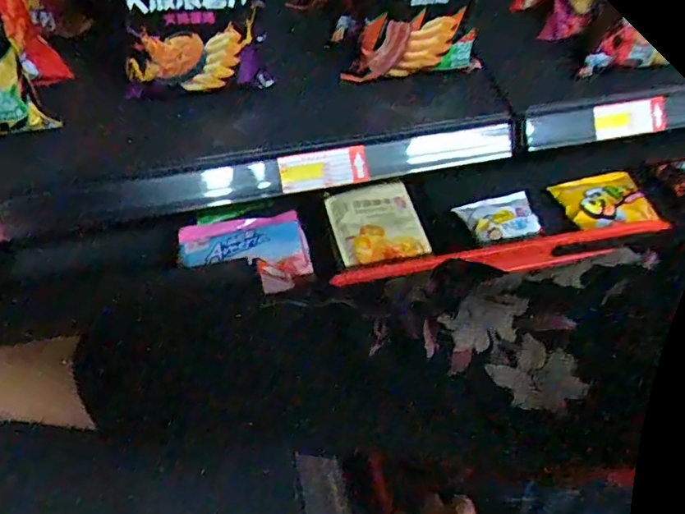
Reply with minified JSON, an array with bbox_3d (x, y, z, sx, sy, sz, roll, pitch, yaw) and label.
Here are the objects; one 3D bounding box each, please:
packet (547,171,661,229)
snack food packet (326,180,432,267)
[{"bbox_3d":[0.439,-0.093,0.935,0.135,0.034,0.108,-7,53,-7],"label":"packet"},{"bbox_3d":[0.054,-0.053,0.849,0.138,0.041,0.141,-13,54,-12],"label":"snack food packet"}]

